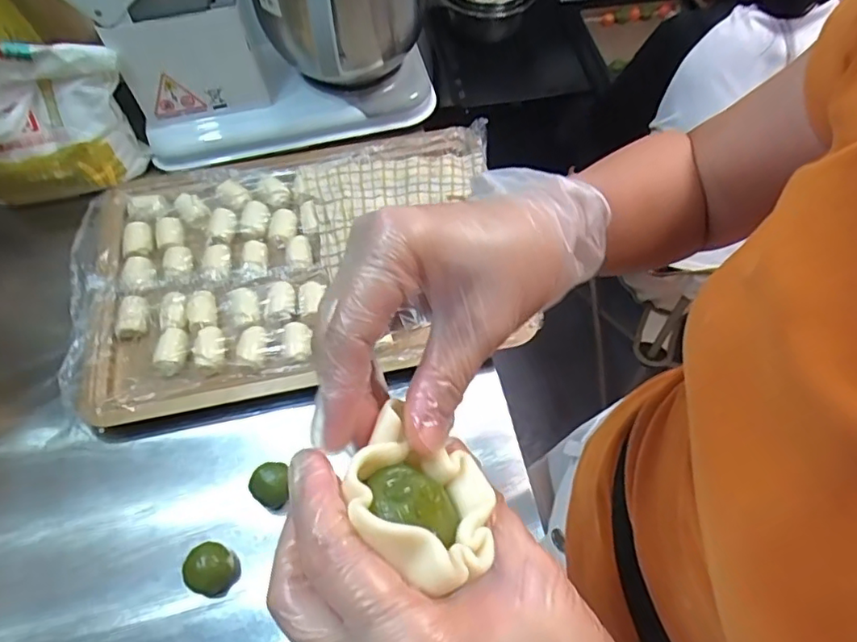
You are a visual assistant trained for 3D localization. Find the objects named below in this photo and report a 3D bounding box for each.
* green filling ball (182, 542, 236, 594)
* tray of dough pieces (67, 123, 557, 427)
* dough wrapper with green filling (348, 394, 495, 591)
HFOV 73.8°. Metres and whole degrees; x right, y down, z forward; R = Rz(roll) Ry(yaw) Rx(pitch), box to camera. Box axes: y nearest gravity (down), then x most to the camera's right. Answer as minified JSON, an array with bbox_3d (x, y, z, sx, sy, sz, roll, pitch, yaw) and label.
[{"bbox_3d":[-0.189,0.213,0.492,0.035,0.031,0.040,4,59,4],"label":"green filling ball"},{"bbox_3d":[-0.155,-0.073,0.659,0.492,0.038,0.346,-10,61,-3],"label":"tray of dough pieces"},{"bbox_3d":[-0.002,0.055,0.181,0.048,0.035,0.041,30,66,18],"label":"dough wrapper with green filling"}]

